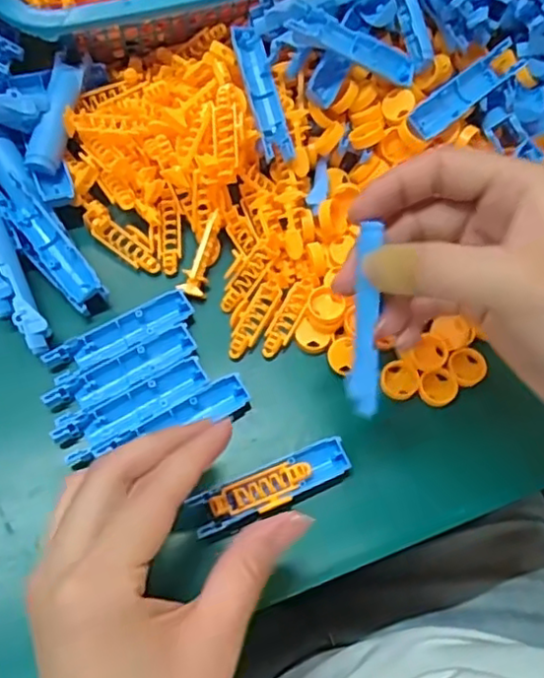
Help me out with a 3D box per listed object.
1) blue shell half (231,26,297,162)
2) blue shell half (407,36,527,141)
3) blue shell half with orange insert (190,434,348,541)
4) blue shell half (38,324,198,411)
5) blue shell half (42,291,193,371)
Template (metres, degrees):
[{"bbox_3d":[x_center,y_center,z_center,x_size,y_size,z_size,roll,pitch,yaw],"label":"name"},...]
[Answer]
[{"bbox_3d":[-0.005,-0.137,0.359,0.018,0.008,0.077,-16,86,-9],"label":"blue shell half"},{"bbox_3d":[0.108,-0.139,0.356,0.076,0.014,0.018,-35,71,-17],"label":"blue shell half"},{"bbox_3d":[0.001,0.068,0.301,0.076,0.009,0.019,-22,68,-12],"label":"blue shell half with orange insert"},{"bbox_3d":[-0.075,0.015,0.324,0.077,0.007,0.020,-24,68,-13],"label":"blue shell half"},{"bbox_3d":[-0.078,-0.003,0.332,0.077,0.007,0.021,-26,69,-13],"label":"blue shell half"}]

